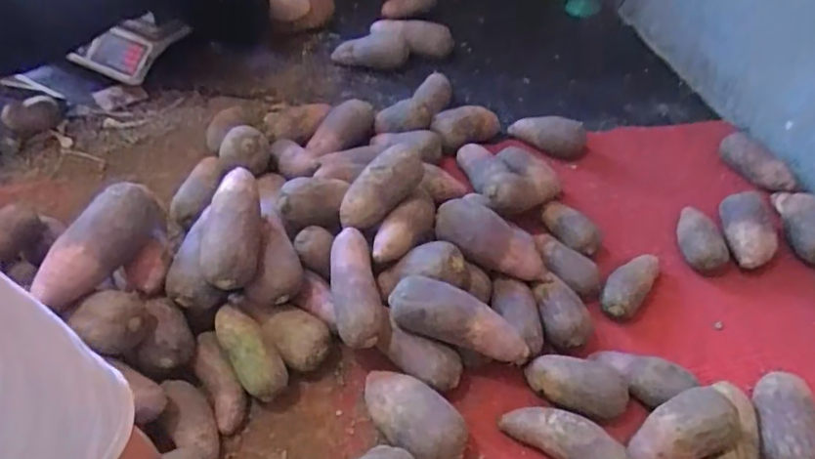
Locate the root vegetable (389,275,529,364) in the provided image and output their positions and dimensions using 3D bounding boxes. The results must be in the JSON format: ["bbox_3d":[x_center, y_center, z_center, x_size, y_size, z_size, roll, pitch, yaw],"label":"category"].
[{"bbox_3d":[0.071,0.127,0.773,0.197,0.074,0.060,18,49,10],"label":"root vegetable"}]

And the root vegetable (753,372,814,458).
[{"bbox_3d":[0.496,0.258,0.747,0.073,0.061,0.143,18,49,11],"label":"root vegetable"}]

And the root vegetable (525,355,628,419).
[{"bbox_3d":[0.230,0.210,0.771,0.127,0.051,0.064,12,48,5],"label":"root vegetable"}]

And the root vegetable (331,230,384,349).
[{"bbox_3d":[-0.076,0.078,0.801,0.068,0.050,0.173,-7,49,-11],"label":"root vegetable"}]

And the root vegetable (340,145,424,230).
[{"bbox_3d":[-0.044,-0.064,0.843,0.155,0.063,0.057,-44,56,10],"label":"root vegetable"}]

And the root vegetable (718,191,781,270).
[{"bbox_3d":[0.589,0.002,0.973,0.093,0.063,0.122,6,48,0],"label":"root vegetable"}]

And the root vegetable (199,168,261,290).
[{"bbox_3d":[-0.237,-0.010,0.759,0.076,0.071,0.179,1,61,-4],"label":"root vegetable"}]

